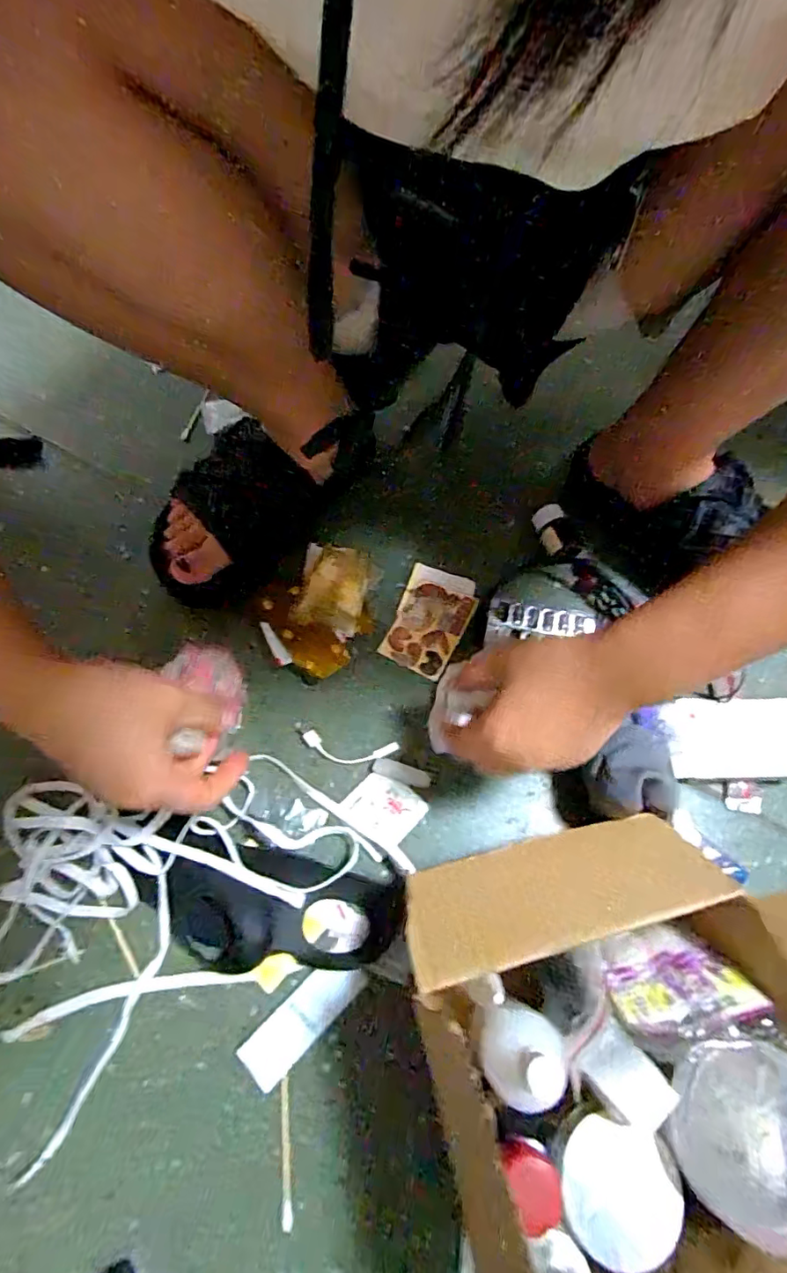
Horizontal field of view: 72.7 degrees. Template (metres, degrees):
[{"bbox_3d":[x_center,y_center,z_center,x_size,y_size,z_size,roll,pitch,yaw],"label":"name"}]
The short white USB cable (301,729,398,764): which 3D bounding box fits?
[{"bbox_3d":[-0.036,0.090,0.428,0.076,0.004,0.022,9,68,2],"label":"short white USB cable"}]

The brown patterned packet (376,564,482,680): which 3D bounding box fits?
[{"bbox_3d":[0.031,-0.017,0.473,0.063,0.004,0.097,26,70,8],"label":"brown patterned packet"}]

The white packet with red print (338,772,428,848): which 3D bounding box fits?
[{"bbox_3d":[-0.008,0.131,0.409,0.053,0.009,0.044,36,72,12],"label":"white packet with red print"}]

